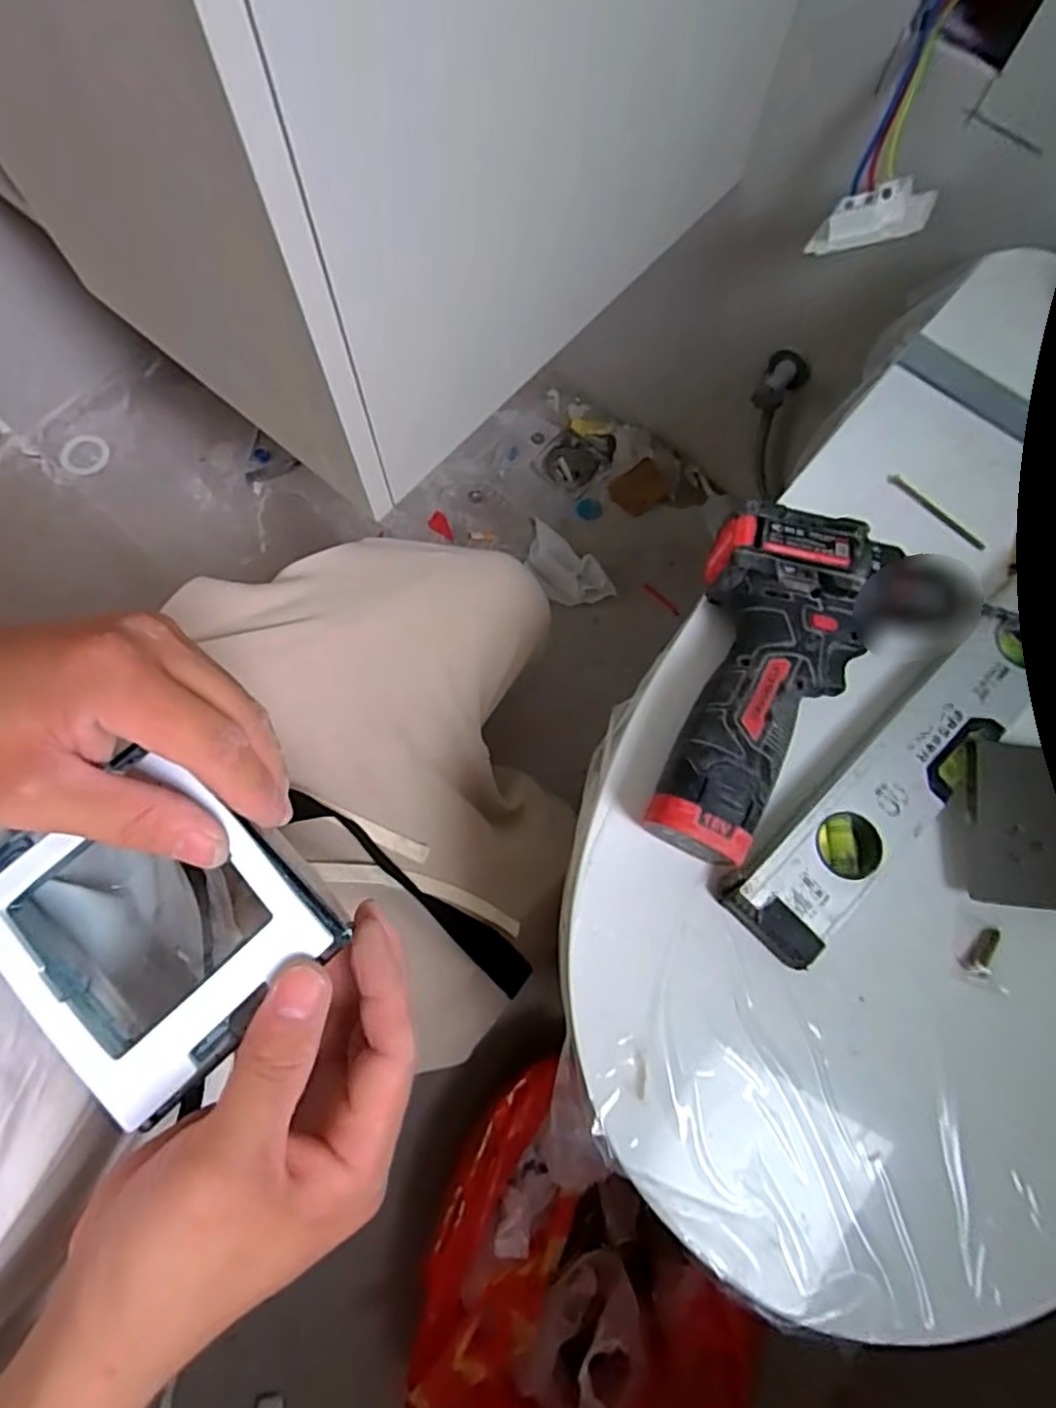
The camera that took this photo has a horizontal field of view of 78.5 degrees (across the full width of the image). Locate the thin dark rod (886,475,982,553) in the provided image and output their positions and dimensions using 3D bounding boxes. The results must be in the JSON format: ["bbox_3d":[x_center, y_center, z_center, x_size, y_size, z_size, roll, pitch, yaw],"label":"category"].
[{"bbox_3d":[0.265,-0.125,0.418,0.006,0.006,0.074,-42,76,-11],"label":"thin dark rod"}]

